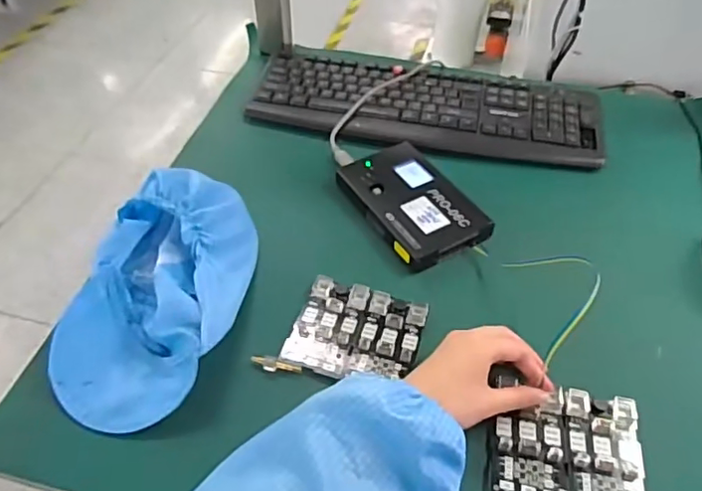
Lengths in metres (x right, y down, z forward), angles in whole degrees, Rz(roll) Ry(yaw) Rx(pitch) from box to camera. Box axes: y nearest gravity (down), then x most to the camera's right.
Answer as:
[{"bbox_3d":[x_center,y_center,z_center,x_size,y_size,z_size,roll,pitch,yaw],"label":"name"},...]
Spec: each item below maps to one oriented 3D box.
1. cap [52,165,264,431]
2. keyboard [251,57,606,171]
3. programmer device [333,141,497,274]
[{"bbox_3d":[-0.173,0.034,0.521,0.148,0.048,0.265,5,48,4],"label":"cap"},{"bbox_3d":[0.095,-0.176,0.728,0.437,0.031,0.156,10,49,8],"label":"keyboard"},{"bbox_3d":[0.066,-0.047,0.614,0.104,0.022,0.160,-24,53,-21],"label":"programmer device"}]

